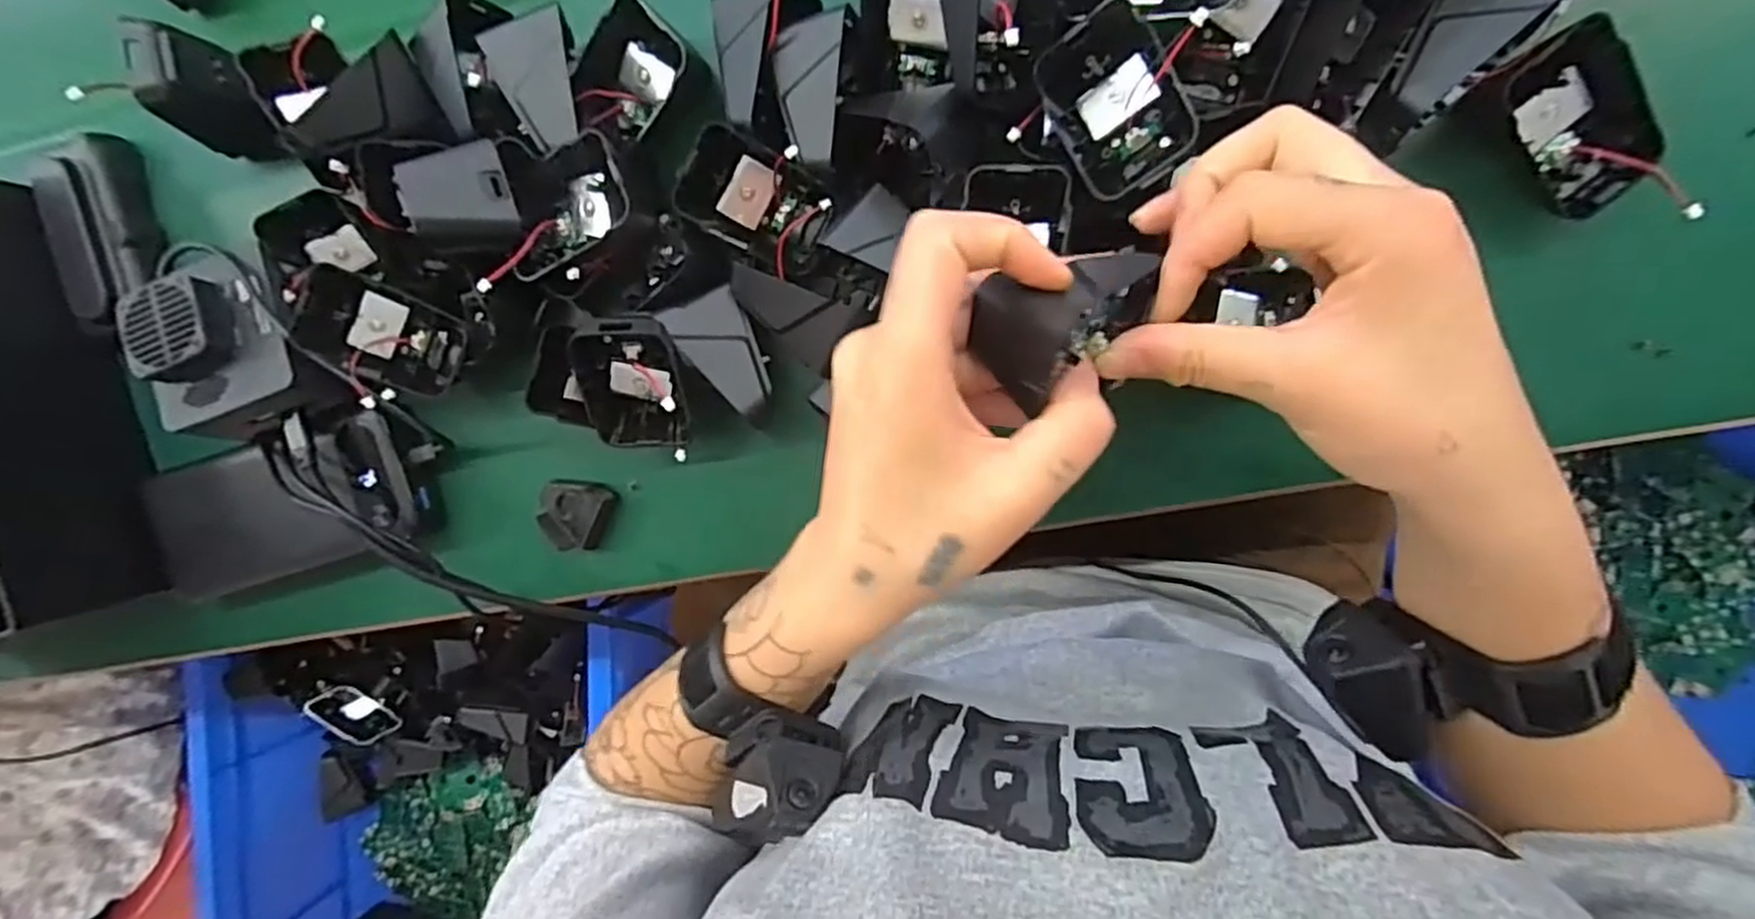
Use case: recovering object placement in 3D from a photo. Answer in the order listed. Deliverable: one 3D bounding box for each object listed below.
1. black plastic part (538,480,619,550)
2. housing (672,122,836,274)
[{"bbox_3d":[-0.156,0.029,0.399,0.038,0.013,0.034,4,95,8],"label":"black plastic part"},{"bbox_3d":[-0.055,-0.119,0.353,0.065,0.035,0.047,26,110,-32],"label":"housing"}]

